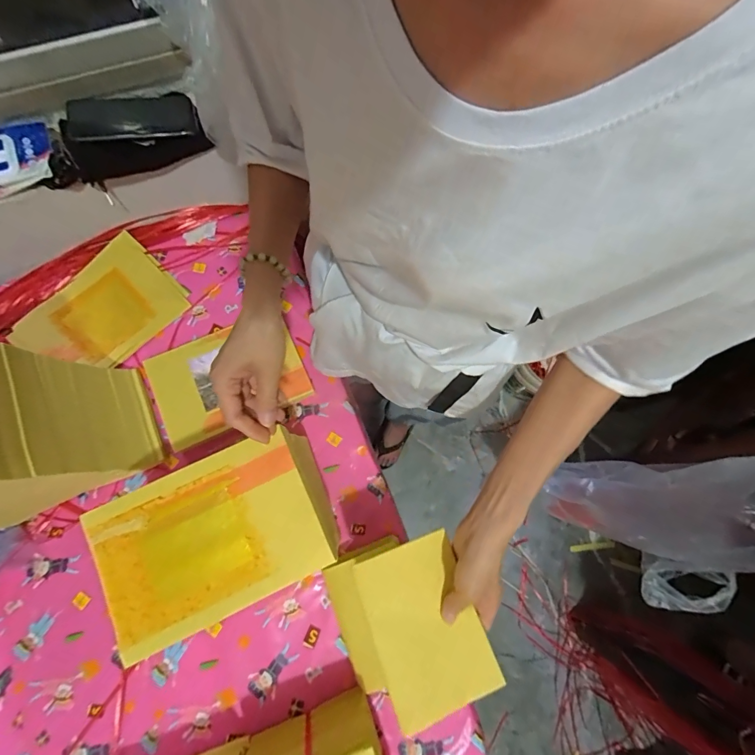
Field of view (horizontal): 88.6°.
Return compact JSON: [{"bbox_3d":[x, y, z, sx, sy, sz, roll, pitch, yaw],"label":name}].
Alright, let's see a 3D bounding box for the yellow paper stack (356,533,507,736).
[{"bbox_3d":[0.049,0.263,0.417,0.112,0.011,0.157,-22,63,0],"label":"yellow paper stack"}]

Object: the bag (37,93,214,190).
[{"bbox_3d":[-0.381,-0.353,0.569,0.237,0.067,0.119,-27,78,-8],"label":"bag"}]

